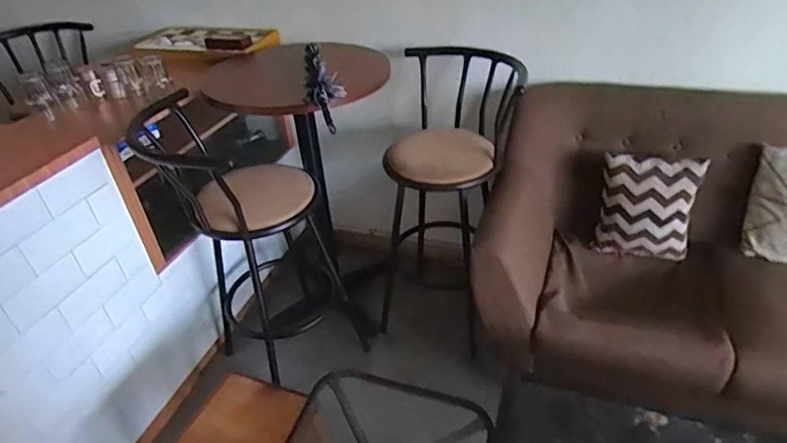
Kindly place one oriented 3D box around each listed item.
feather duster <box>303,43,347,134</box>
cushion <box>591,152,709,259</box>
[{"bbox_3d":[-0.198,-0.389,1.416,0.107,0.075,0.549,-9,36,-6],"label":"feather duster"},{"bbox_3d":[0.800,-0.040,1.579,0.282,0.311,0.120,16,41,26],"label":"cushion"}]

